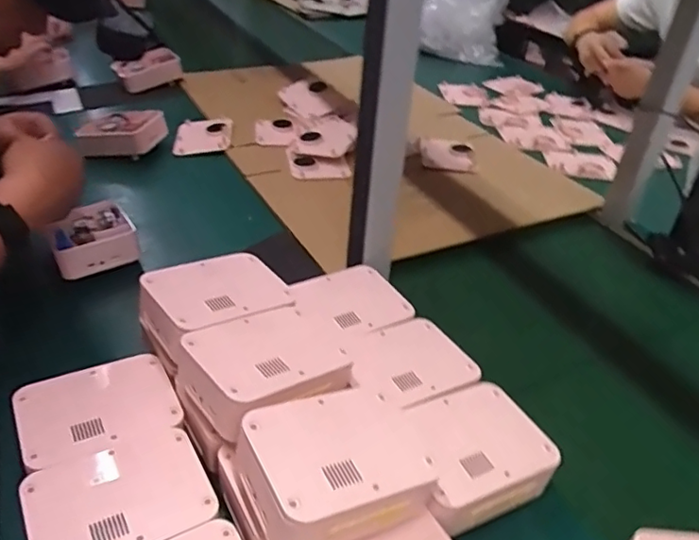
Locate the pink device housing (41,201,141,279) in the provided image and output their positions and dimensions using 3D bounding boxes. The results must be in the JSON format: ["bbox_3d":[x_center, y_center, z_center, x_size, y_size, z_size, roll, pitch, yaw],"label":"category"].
[{"bbox_3d":[-0.336,-0.040,0.765,0.098,0.047,0.104,-19,41,-27],"label":"pink device housing"}]

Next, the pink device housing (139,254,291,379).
[{"bbox_3d":[-0.132,0.034,0.578,0.135,0.064,0.102,-24,44,-32],"label":"pink device housing"}]

